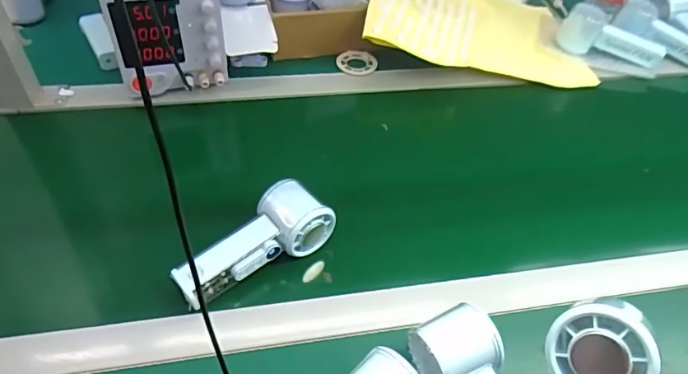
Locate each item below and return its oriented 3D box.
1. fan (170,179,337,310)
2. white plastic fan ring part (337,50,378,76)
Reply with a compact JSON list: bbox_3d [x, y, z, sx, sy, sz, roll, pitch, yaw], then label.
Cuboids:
[{"bbox_3d":[-0.083,0.055,0.463,0.063,0.042,0.144,36,55,25],"label":"fan"},{"bbox_3d":[0.018,-0.180,0.719,0.055,0.011,0.050,2,48,-2],"label":"white plastic fan ring part"}]

